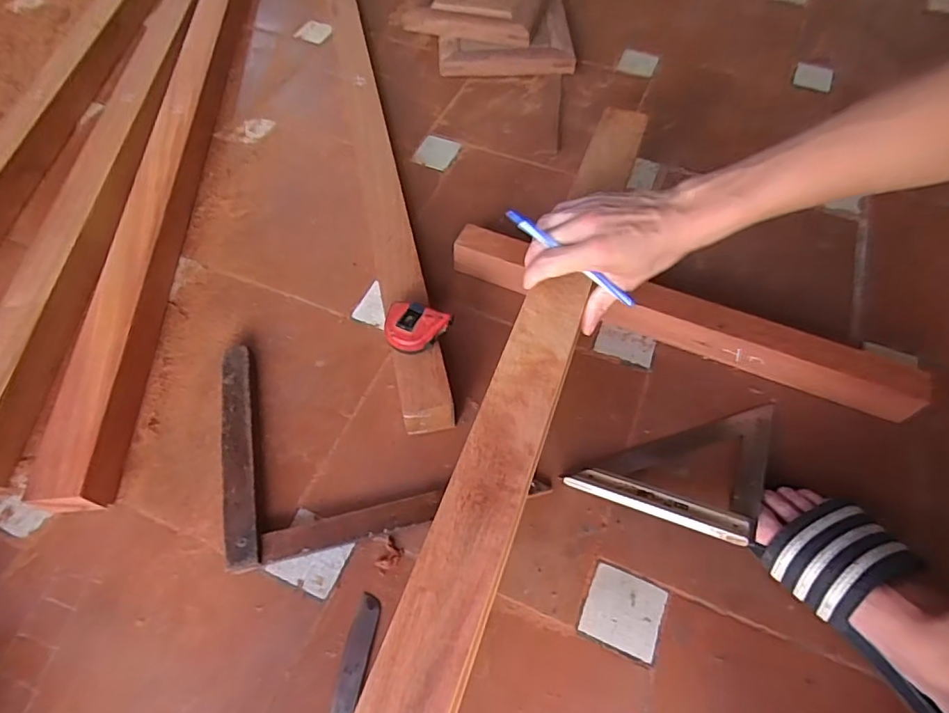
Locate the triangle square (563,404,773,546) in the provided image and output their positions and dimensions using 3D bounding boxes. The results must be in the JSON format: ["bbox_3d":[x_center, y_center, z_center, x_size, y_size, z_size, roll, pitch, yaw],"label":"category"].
[{"bbox_3d":[0.238,0.133,0.551,0.246,0.023,0.133,-15,38,-13],"label":"triangle square"}]

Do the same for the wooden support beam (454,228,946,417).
[{"bbox_3d":[0.234,-0.051,0.650,0.550,0.063,0.045,22,61,12],"label":"wooden support beam"}]

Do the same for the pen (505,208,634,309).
[{"bbox_3d":[0.087,-0.086,0.471,0.143,0.013,0.007,34,61,-11],"label":"pen"}]

